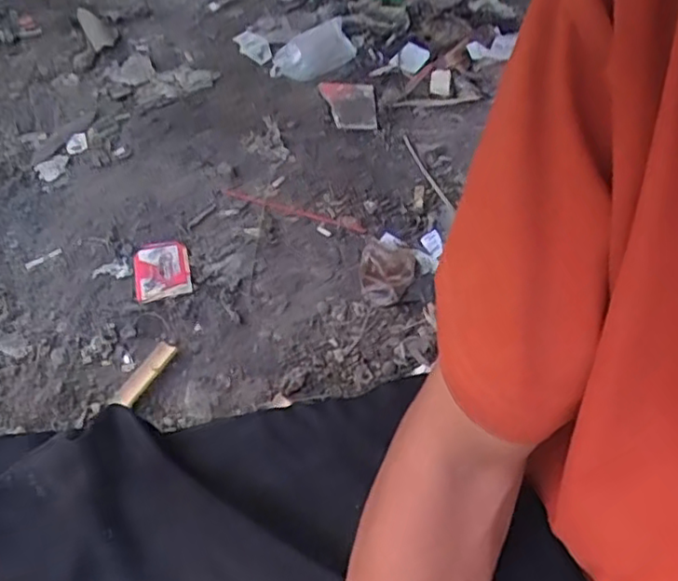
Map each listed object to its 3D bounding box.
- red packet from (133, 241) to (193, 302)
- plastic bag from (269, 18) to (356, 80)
[{"bbox_3d":[-0.252,-0.030,0.936,0.075,0.024,0.101,-12,51,-10],"label":"red packet"},{"bbox_3d":[-0.050,-0.454,1.244,0.170,0.051,0.102,-25,55,-20],"label":"plastic bag"}]

